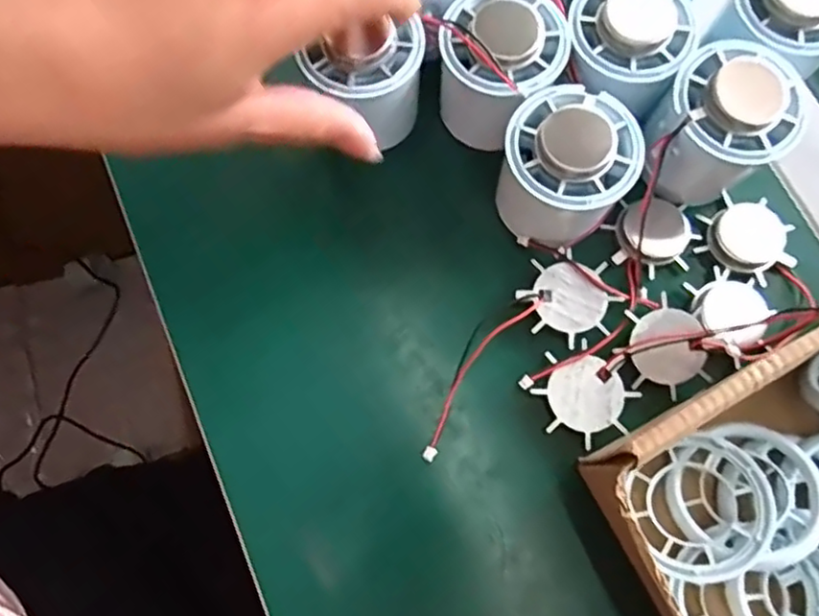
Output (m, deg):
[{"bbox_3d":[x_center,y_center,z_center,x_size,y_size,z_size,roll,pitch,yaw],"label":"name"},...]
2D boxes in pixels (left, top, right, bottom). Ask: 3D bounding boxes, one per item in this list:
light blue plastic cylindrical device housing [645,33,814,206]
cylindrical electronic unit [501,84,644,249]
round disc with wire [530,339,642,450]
[{"bbox_3d":[0.135,-0.078,0.279,0.052,0.052,0.054,0,75,0],"label":"light blue plastic cylindrical device housing"},{"bbox_3d":[0.067,-0.060,0.273,0.052,0.050,0.055,0,75,0],"label":"cylindrical electronic unit"},{"bbox_3d":[0.075,0.038,0.272,0.041,0.004,0.038,28,76,7],"label":"round disc with wire"}]

